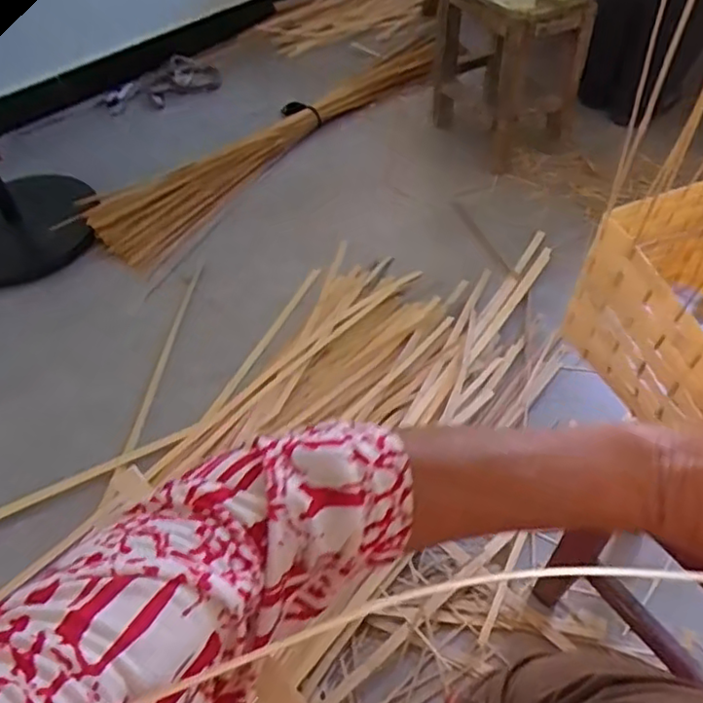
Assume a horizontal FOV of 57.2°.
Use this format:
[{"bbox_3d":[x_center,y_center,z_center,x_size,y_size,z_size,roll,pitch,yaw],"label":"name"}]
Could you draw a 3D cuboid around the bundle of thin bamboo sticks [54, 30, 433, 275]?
[{"bbox_3d":[-0.208,-0.543,1.629,0.963,0.136,0.219,-39,61,-24],"label":"bundle of thin bamboo sticks"}]

